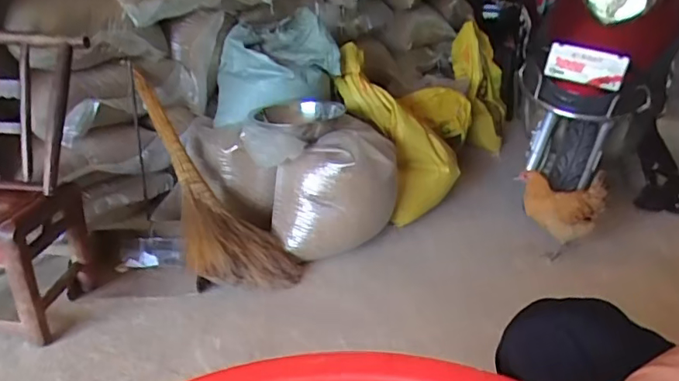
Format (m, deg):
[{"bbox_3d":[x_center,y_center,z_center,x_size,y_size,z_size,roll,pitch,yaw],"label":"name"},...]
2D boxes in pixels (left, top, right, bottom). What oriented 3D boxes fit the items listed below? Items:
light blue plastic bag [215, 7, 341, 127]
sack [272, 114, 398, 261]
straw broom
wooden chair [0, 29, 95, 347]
[{"bbox_3d":[-0.199,-0.398,1.669,0.404,0.312,0.148,-2,23,-7],"label":"light blue plastic bag"},{"bbox_3d":[-0.006,-0.015,1.562,0.342,0.347,0.324,5,21,4],"label":"sack"},{"bbox_3d":[-0.384,-0.010,1.438,0.266,0.092,0.714,-24,73,-45],"label":"straw broom"},{"bbox_3d":[-0.797,-0.008,1.146,0.397,0.618,0.320,7,21,9],"label":"wooden chair"}]

